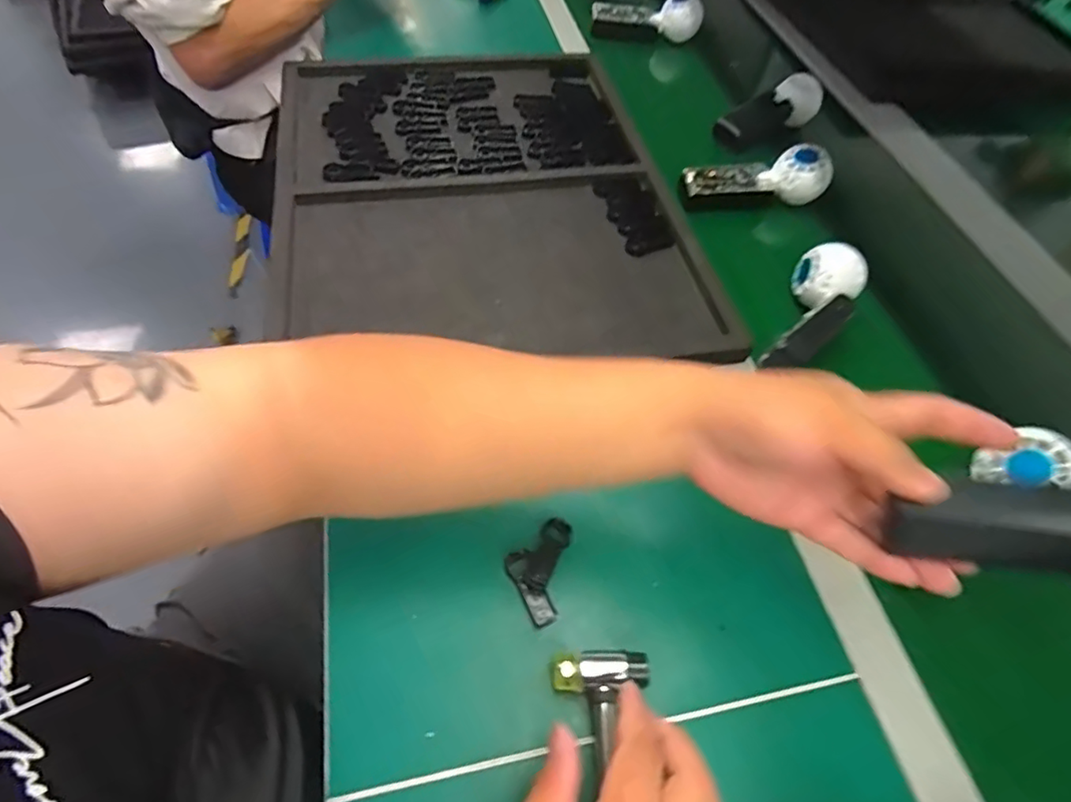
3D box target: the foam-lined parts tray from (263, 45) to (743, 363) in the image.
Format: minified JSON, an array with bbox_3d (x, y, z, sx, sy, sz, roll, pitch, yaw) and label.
[{"bbox_3d":[-0.062,-0.250,0.650,0.429,0.035,0.514,-7,56,-9],"label":"foam-lined parts tray"}]

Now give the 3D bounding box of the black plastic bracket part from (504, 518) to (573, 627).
[{"bbox_3d":[0.000,0.120,0.407,0.041,0.008,0.075,12,55,3],"label":"black plastic bracket part"}]

